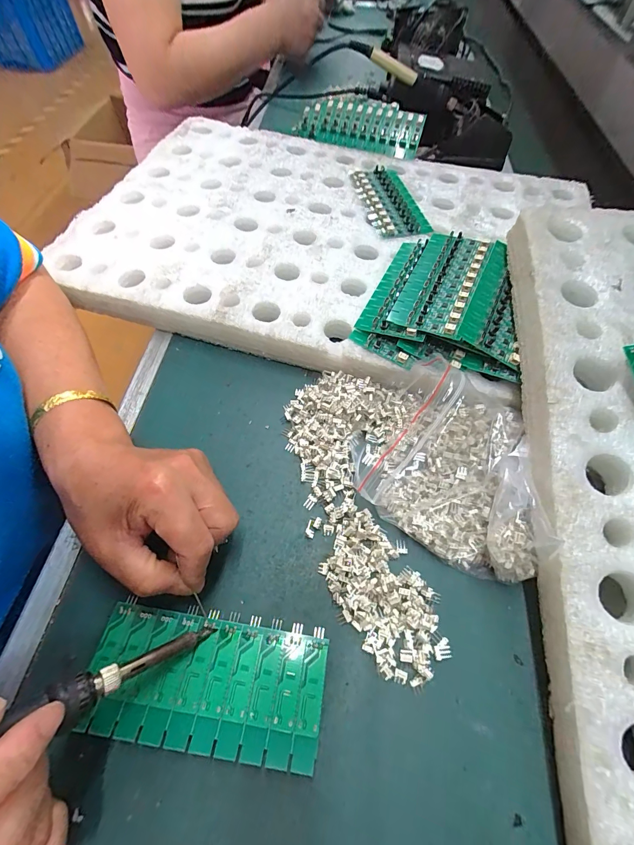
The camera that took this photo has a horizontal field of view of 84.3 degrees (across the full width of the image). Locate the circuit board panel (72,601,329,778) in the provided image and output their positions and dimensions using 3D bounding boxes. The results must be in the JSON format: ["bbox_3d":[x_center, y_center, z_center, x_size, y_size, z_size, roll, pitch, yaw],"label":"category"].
[{"bbox_3d":[-0.066,0.155,0.210,0.137,0.013,0.063,9,60,2],"label":"circuit board panel"}]

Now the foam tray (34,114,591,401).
[{"bbox_3d":[0.016,-0.216,0.412,0.531,0.045,0.368,16,60,6],"label":"foam tray"}]

